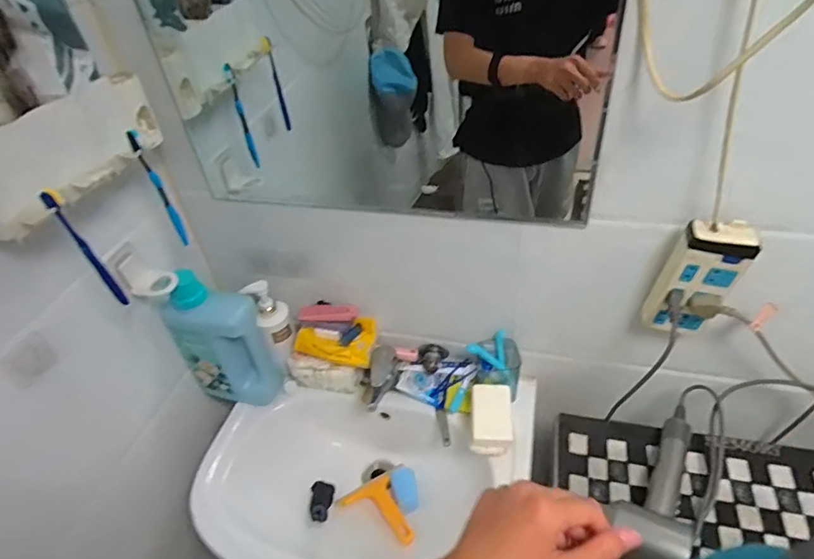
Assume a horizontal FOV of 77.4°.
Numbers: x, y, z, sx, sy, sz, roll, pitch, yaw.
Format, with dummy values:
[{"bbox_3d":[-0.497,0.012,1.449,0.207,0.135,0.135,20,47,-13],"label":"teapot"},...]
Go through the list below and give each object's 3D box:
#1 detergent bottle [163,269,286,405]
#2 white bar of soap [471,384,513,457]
[{"bbox_3d":[-0.343,0.109,0.941,0.144,0.304,0.093,12,45,21],"label":"detergent bottle"},{"bbox_3d":[0.142,0.232,0.857,0.065,0.047,0.113,0,42,8],"label":"white bar of soap"}]

